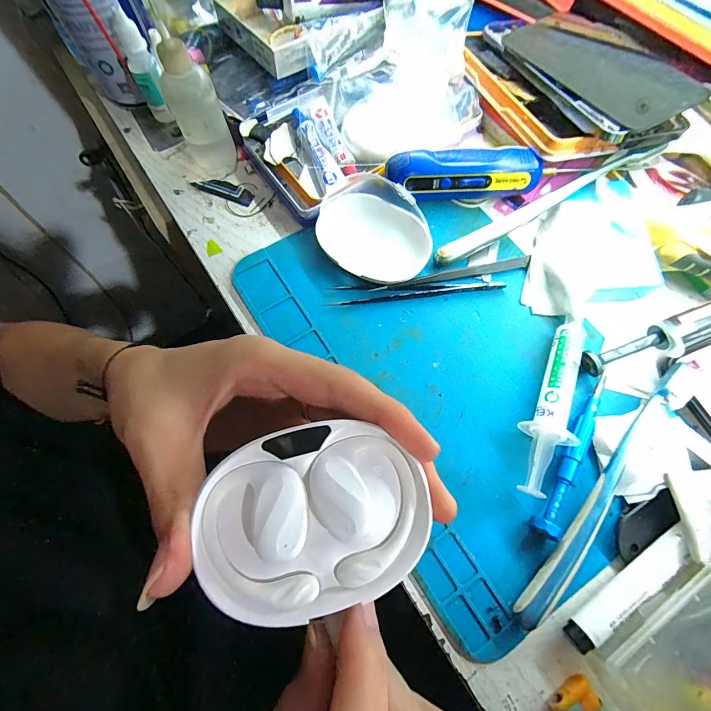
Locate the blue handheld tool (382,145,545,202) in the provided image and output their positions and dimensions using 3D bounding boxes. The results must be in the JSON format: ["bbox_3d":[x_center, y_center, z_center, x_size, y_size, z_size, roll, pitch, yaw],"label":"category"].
[{"bbox_3d":[0.082,-0.136,0.272,0.110,0.027,0.029,-7,70,-2],"label":"blue handheld tool"}]

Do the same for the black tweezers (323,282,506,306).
[{"bbox_3d":[0.044,-0.046,0.263,0.128,0.009,0.013,-3,70,-1],"label":"black tweezers"}]

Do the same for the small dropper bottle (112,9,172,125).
[{"bbox_3d":[-0.171,-0.230,0.298,0.019,0.077,0.030,-37,74,-12],"label":"small dropper bottle"}]

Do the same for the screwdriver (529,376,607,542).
[{"bbox_3d":[0.133,0.058,0.219,0.016,0.013,0.105,30,73,10],"label":"screwdriver"}]

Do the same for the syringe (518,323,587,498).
[{"bbox_3d":[0.125,0.031,0.228,0.028,0.019,0.115,25,72,9],"label":"syringe"}]

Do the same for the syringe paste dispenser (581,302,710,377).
[{"bbox_3d":[0.212,-0.017,0.229,0.130,0.012,0.021,-24,71,9],"label":"syringe paste dispenser"}]

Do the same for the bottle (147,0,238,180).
[{"bbox_3d":[-0.122,-0.189,0.270,0.033,0.102,0.040,-32,73,-11],"label":"bottle"}]

